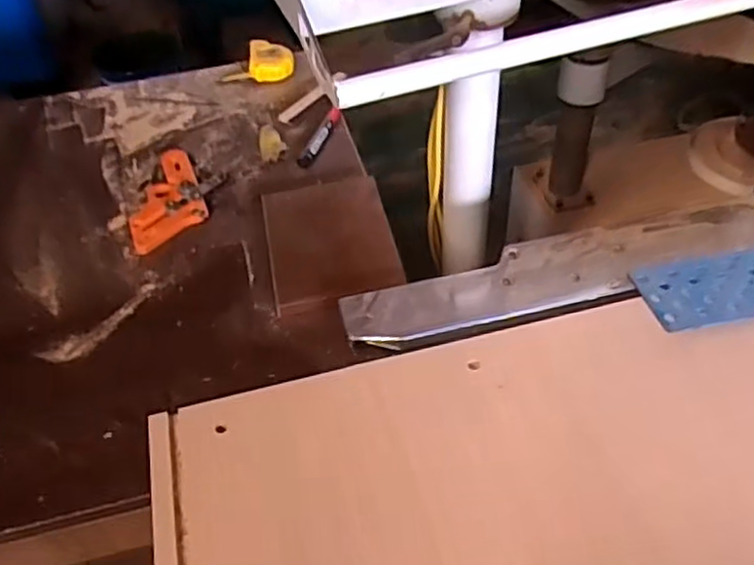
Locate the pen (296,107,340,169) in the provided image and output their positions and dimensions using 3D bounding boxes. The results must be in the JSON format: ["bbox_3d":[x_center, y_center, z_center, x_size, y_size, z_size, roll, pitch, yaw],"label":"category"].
[{"bbox_3d":[-0.078,-0.198,0.963,0.022,0.015,0.118,12,48,15],"label":"pen"}]

